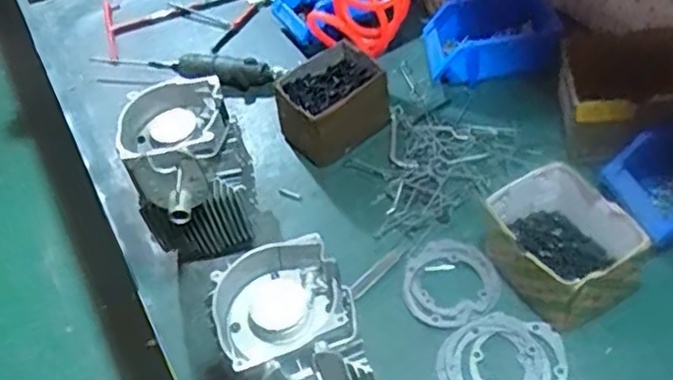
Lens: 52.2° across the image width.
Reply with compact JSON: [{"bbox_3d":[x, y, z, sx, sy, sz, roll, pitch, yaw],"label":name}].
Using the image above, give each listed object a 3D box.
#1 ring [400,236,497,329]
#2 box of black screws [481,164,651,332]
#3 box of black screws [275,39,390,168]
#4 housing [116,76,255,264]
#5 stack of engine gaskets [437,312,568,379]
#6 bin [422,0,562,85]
[{"bbox_3d":[0.134,0.107,0.816,0.106,0.009,0.122,0,50,7],"label":"ring"},{"bbox_3d":[0.248,0.063,0.764,0.124,0.099,0.150,-24,51,-14],"label":"box of black screws"},{"bbox_3d":[-0.005,-0.119,0.981,0.144,0.093,0.122,-34,54,-21],"label":"box of black screws"},{"bbox_3d":[-0.169,-0.009,0.823,0.131,0.194,0.162,-20,50,-10],"label":"housing"},{"bbox_3d":[0.177,0.183,0.734,0.131,0.010,0.107,-6,49,2],"label":"stack of engine gaskets"},{"bbox_3d":[0.224,-0.228,1.019,0.177,0.082,0.144,-2,49,5],"label":"bin"}]

